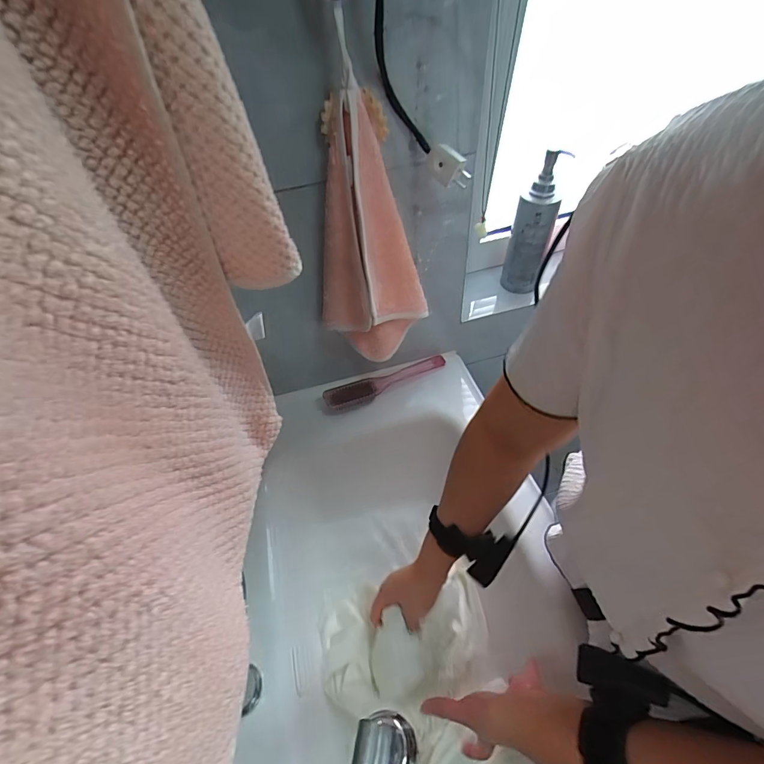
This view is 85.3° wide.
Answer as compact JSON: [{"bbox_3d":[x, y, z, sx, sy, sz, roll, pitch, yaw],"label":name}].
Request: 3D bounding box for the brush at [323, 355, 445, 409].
[{"bbox_3d":[0.011,-0.004,0.741,0.234,0.036,0.037,-24,52,-15],"label":"brush"}]

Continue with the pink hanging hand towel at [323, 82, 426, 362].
[{"bbox_3d":[-0.012,-0.162,0.535,0.127,0.338,0.096,-36,56,-24],"label":"pink hanging hand towel"}]

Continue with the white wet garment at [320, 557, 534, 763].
[{"bbox_3d":[0.036,0.411,0.534,0.231,0.098,0.287,-5,50,0],"label":"white wet garment"}]

